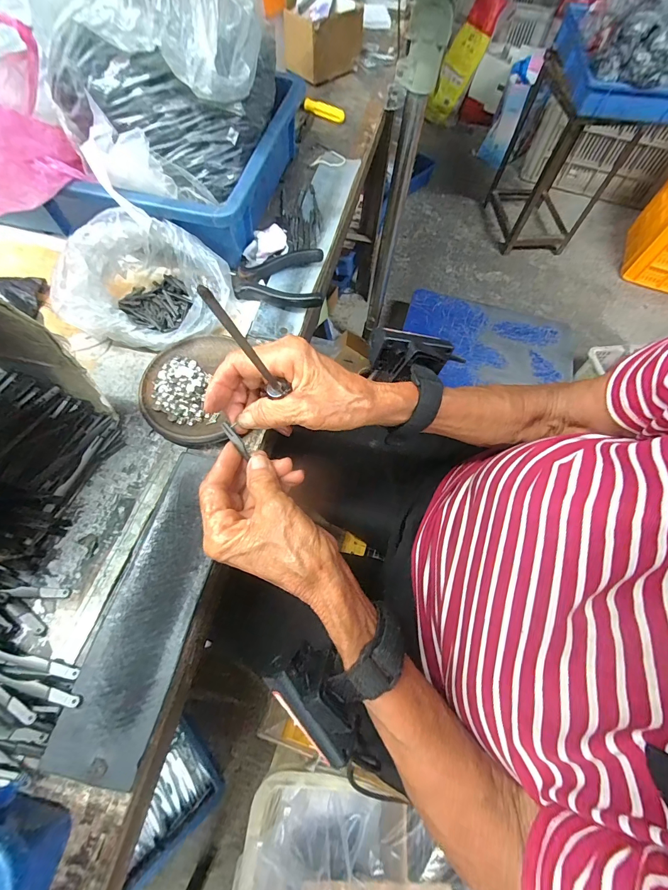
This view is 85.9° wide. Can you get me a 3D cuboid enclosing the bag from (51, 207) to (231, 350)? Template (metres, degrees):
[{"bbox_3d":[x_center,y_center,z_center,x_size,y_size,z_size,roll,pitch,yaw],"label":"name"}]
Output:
[{"bbox_3d":[-0.180,-0.161,0.343,0.140,0.076,0.114,2,65,-2],"label":"bag"}]

